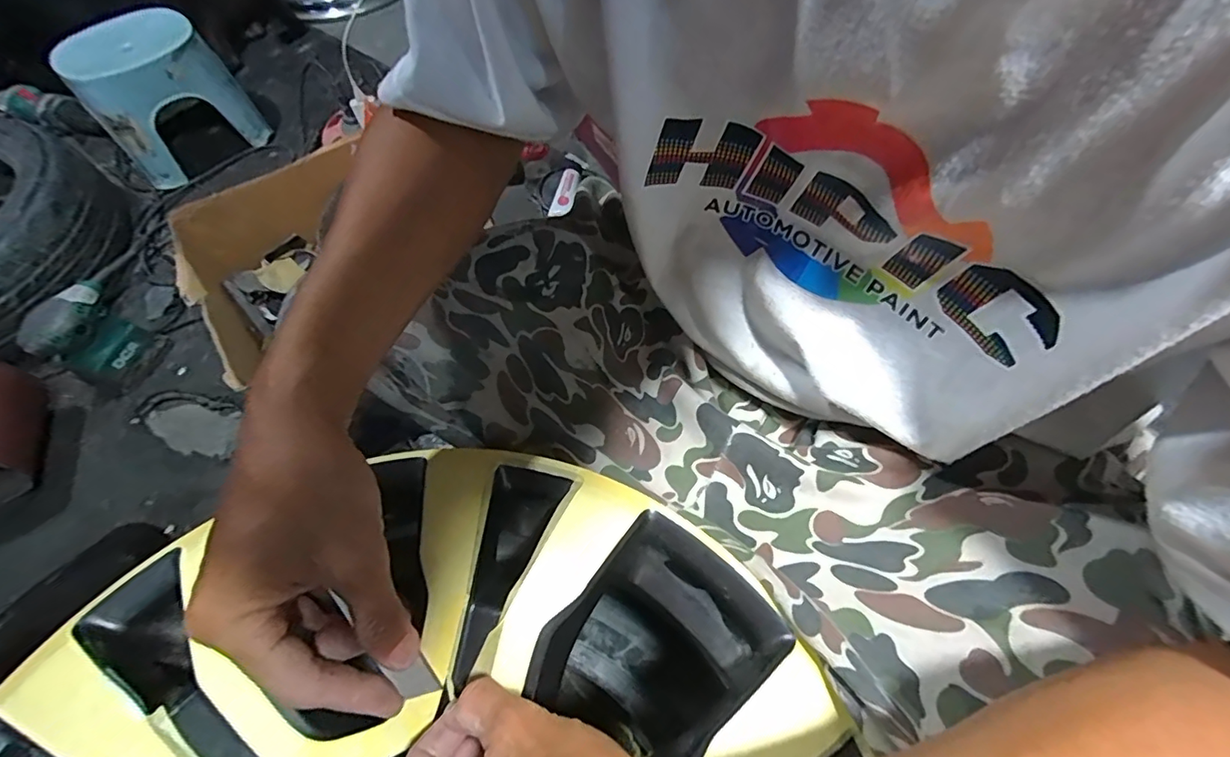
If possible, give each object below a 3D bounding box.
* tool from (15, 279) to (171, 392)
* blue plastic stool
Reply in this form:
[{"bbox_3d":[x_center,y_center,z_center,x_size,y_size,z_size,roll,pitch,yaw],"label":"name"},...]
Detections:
[{"bbox_3d":[-0.784,-0.061,0.788,0.093,0.128,0.123,20,63,13],"label":"tool"},{"bbox_3d":[-0.893,-0.554,1.029,0.213,0.223,0.247,38,69,21],"label":"blue plastic stool"}]

